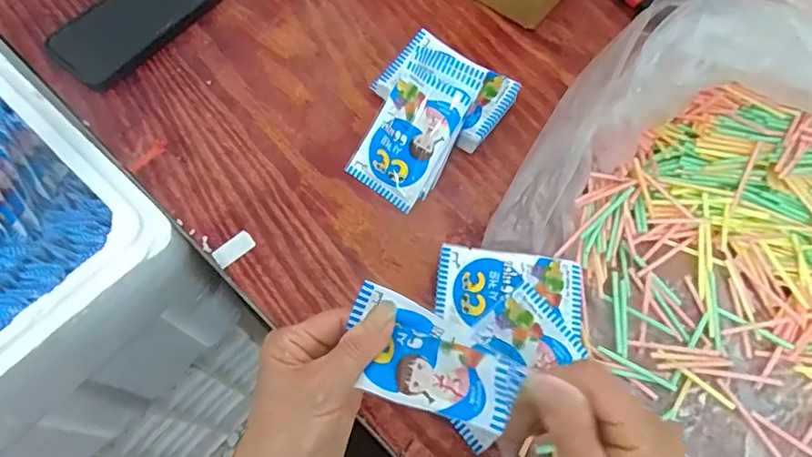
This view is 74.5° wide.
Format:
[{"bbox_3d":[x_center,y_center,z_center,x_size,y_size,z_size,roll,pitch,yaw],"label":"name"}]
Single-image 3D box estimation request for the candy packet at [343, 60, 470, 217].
[{"bbox_3d":[0.001,-0.074,0.433,0.065,0.015,0.104,35,109,14],"label":"candy packet"}]

